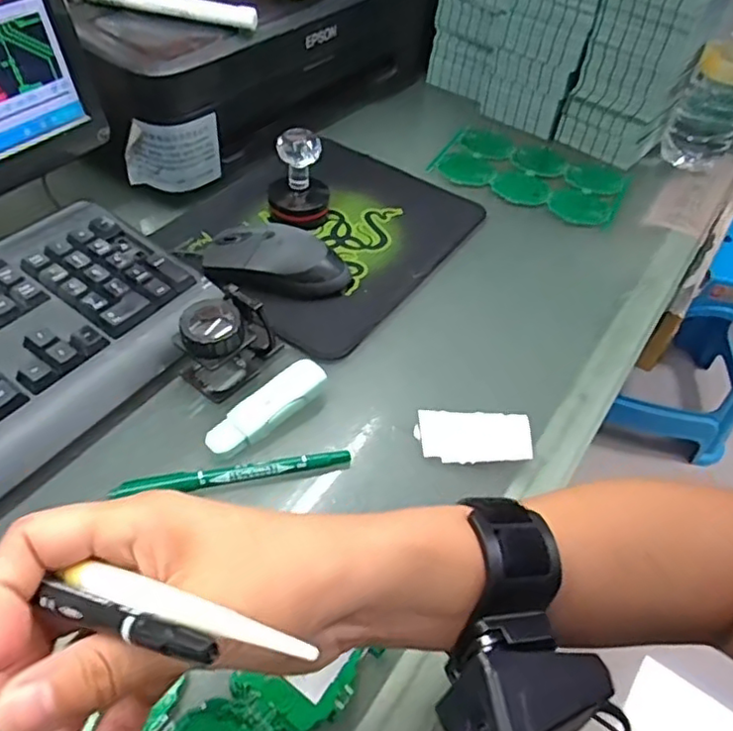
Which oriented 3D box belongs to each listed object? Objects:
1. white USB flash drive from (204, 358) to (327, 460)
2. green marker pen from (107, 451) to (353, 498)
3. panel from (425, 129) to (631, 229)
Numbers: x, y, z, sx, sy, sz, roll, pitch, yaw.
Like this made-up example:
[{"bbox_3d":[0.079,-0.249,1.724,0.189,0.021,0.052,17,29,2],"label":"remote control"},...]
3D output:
[{"bbox_3d":[-0.063,0.028,0.398,0.024,0.018,0.086,38,56,24],"label":"white USB flash drive"},{"bbox_3d":[-0.077,0.067,0.370,0.137,0.015,0.015,-5,50,-10],"label":"green marker pen"},{"bbox_3d":[0.169,-0.202,0.638,0.188,0.005,0.123,25,51,15],"label":"panel"}]

